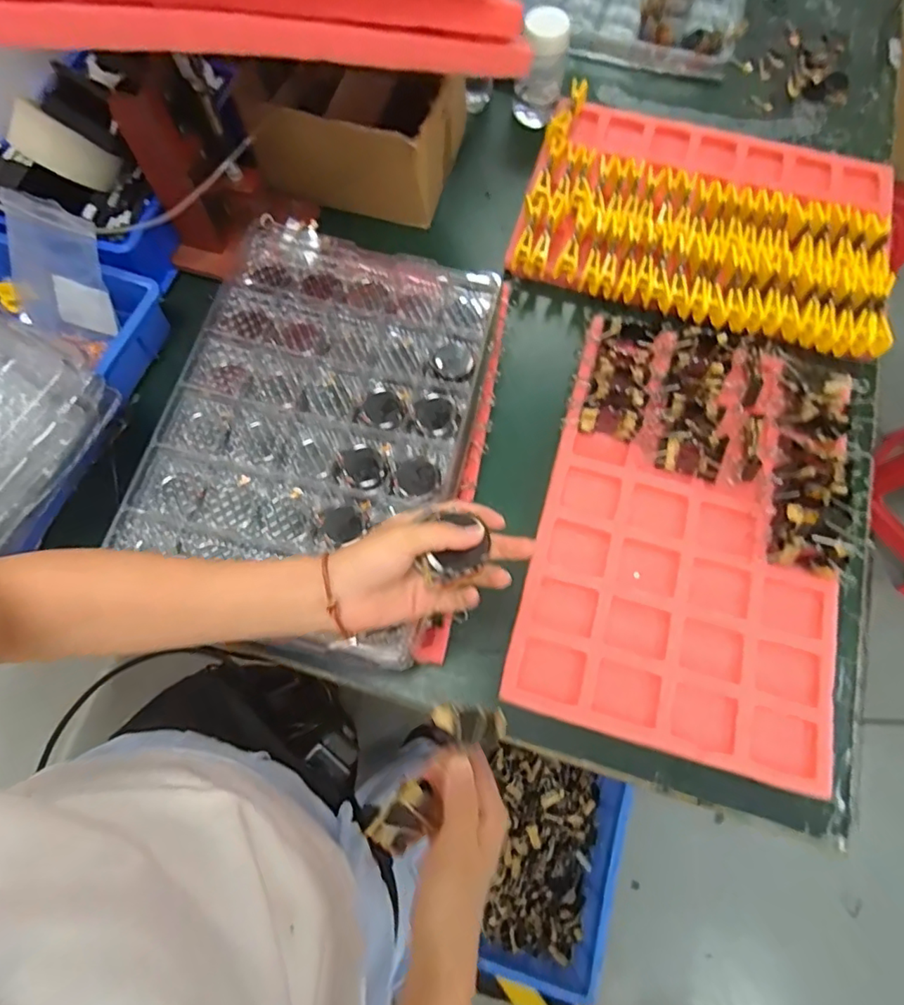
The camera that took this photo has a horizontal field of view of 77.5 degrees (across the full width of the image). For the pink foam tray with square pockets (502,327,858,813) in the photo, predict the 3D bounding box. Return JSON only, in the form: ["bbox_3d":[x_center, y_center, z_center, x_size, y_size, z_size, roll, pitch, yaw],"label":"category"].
[{"bbox_3d":[0.275,0.022,0.631,0.320,0.039,0.479,16,71,5],"label":"pink foam tray with square pockets"}]

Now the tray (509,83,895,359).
[{"bbox_3d":[0.354,-0.406,0.782,0.477,0.052,0.375,15,71,5],"label":"tray"}]

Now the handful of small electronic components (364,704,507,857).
[{"bbox_3d":[-0.012,0.166,0.349,0.044,0.015,0.104,39,76,12],"label":"handful of small electronic components"}]

